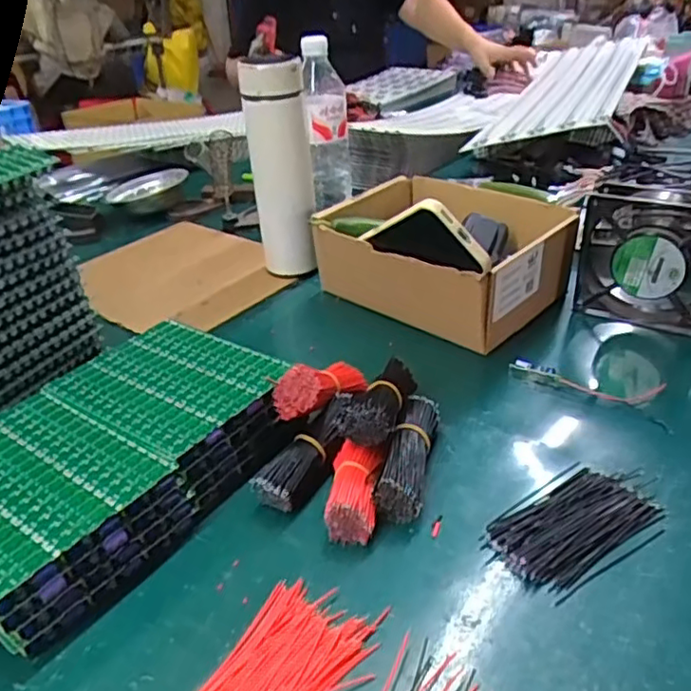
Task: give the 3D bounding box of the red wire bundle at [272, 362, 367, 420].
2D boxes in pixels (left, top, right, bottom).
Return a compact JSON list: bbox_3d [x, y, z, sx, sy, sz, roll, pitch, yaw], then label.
[{"bbox_3d":[-0.015,0.029,0.487,0.034,0.035,0.108,7,8,22],"label":"red wire bundle"}]

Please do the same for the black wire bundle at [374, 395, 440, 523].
[{"bbox_3d":[0.047,0.077,0.442,0.028,0.034,0.101,7,32,15],"label":"black wire bundle"}]

